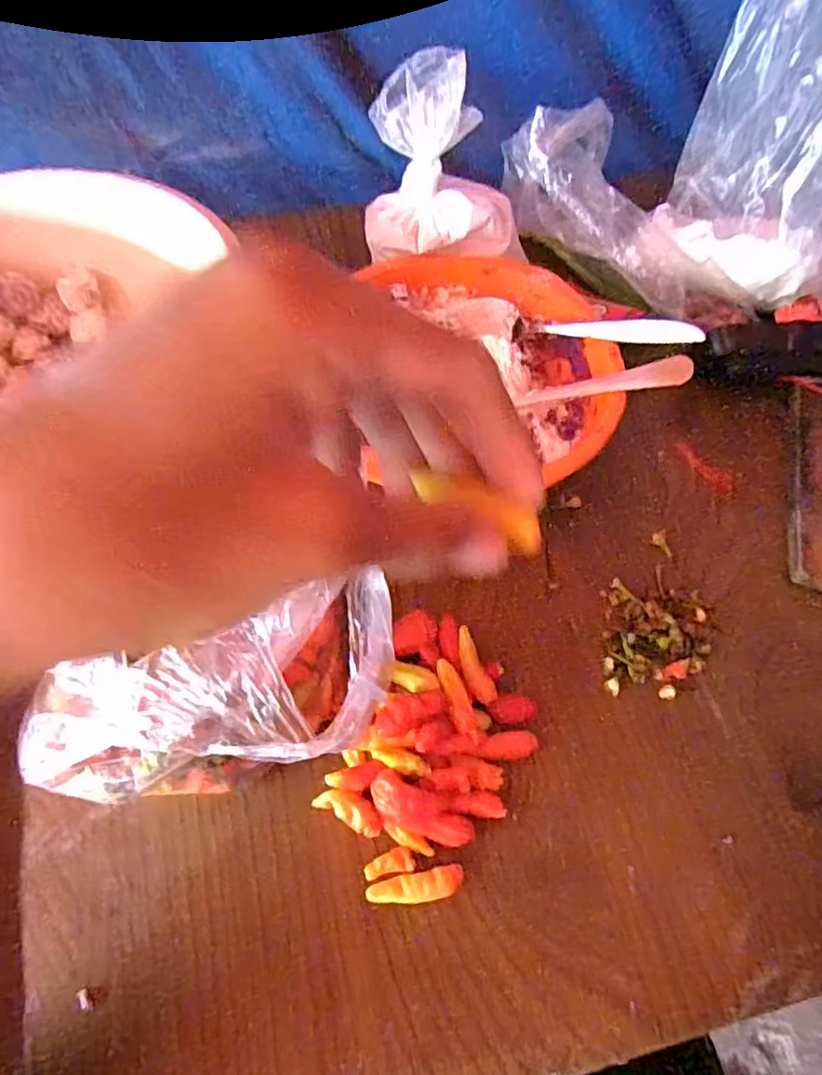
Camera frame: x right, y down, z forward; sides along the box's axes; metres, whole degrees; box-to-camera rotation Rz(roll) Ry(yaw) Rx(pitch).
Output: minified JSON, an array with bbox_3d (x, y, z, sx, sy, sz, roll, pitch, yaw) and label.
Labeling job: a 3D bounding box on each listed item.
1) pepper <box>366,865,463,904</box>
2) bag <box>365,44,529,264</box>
[{"bbox_3d":[0.002,0.160,0.287,0.042,0.013,0.012,-8,62,-6],"label":"pepper"},{"bbox_3d":[0.024,-0.241,0.413,0.106,0.109,0.053,-8,60,-7],"label":"bag"}]

